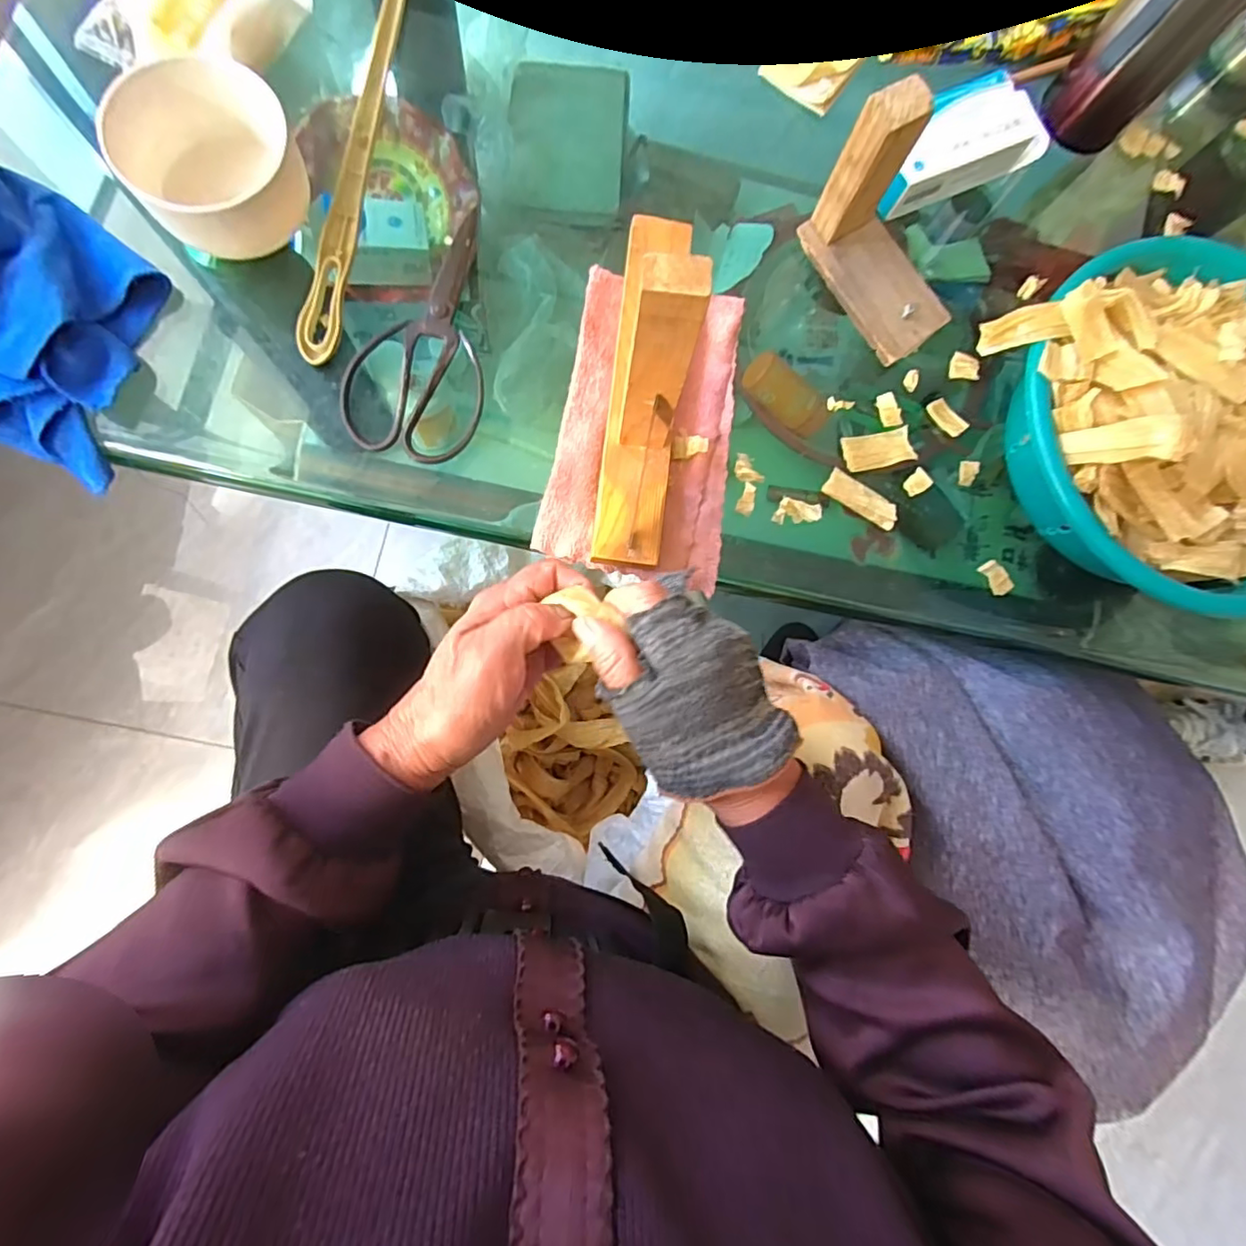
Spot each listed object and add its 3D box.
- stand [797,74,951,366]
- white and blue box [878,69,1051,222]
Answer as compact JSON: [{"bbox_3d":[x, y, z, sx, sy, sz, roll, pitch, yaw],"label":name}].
[{"bbox_3d":[0.205,-0.279,0.414,0.067,0.100,0.130,-28,87,-9],"label":"stand"},{"bbox_3d":[0.268,-0.394,0.473,0.160,0.030,0.074,-27,87,-9],"label":"white and blue box"}]

